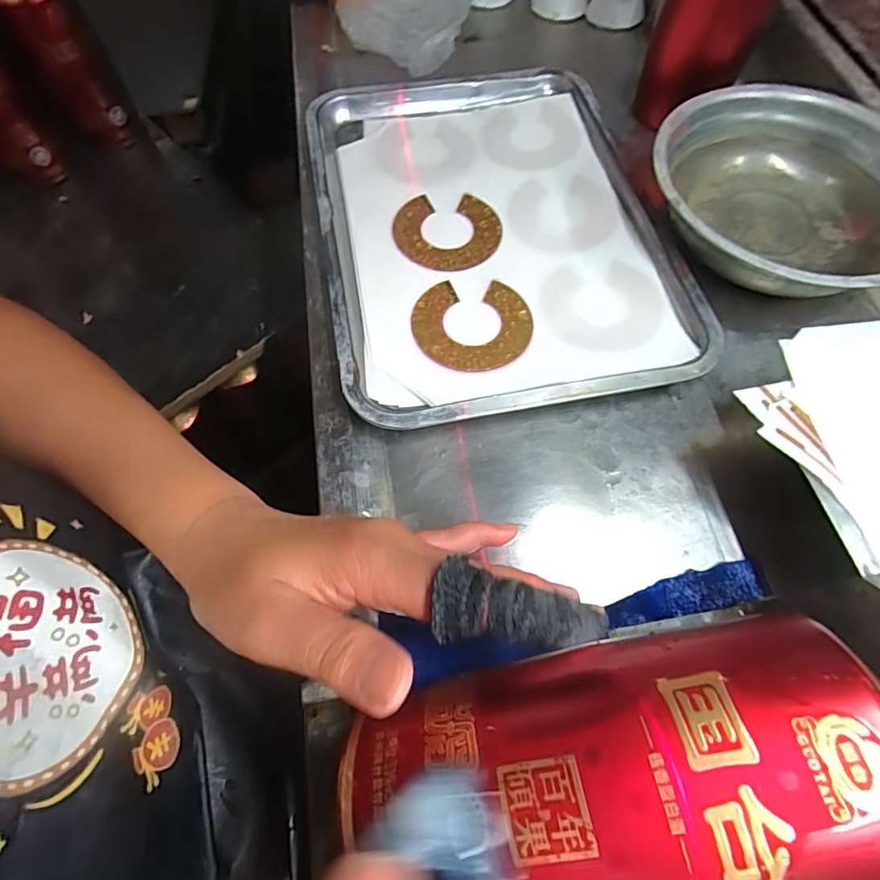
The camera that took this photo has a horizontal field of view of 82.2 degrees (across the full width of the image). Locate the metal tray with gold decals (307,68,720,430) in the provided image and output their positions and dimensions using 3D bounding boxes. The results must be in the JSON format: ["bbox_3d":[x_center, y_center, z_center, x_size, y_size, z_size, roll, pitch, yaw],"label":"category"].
[{"bbox_3d":[0.038,-0.176,0.392,0.255,0.023,0.339,-10,65,-3],"label":"metal tray with gold decals"}]

